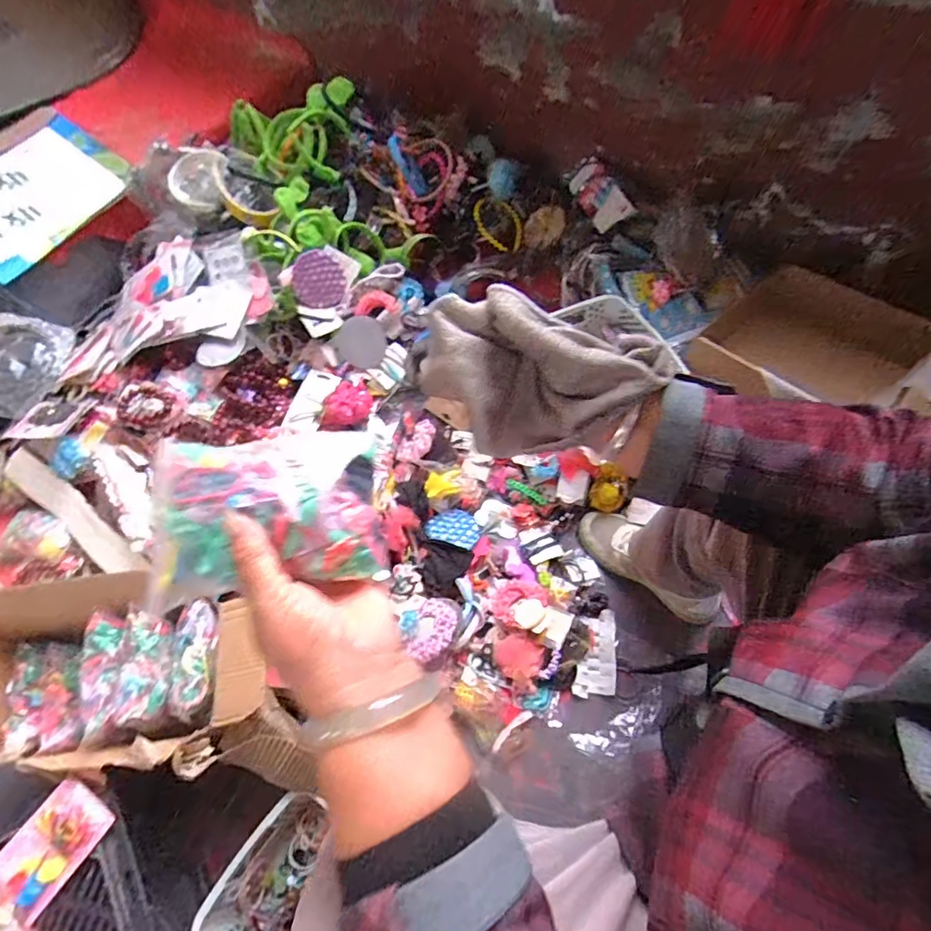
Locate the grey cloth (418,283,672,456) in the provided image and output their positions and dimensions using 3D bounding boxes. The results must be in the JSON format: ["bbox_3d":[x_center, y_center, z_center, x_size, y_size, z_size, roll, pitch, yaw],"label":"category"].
[{"bbox_3d":[0.043,-0.063,0.375,0.163,0.069,0.091,30,67,16],"label":"grey cloth"}]

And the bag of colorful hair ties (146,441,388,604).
[{"bbox_3d":[-0.117,0.031,0.305,0.126,0.039,0.086,2,62,2],"label":"bag of colorful hair ties"}]

